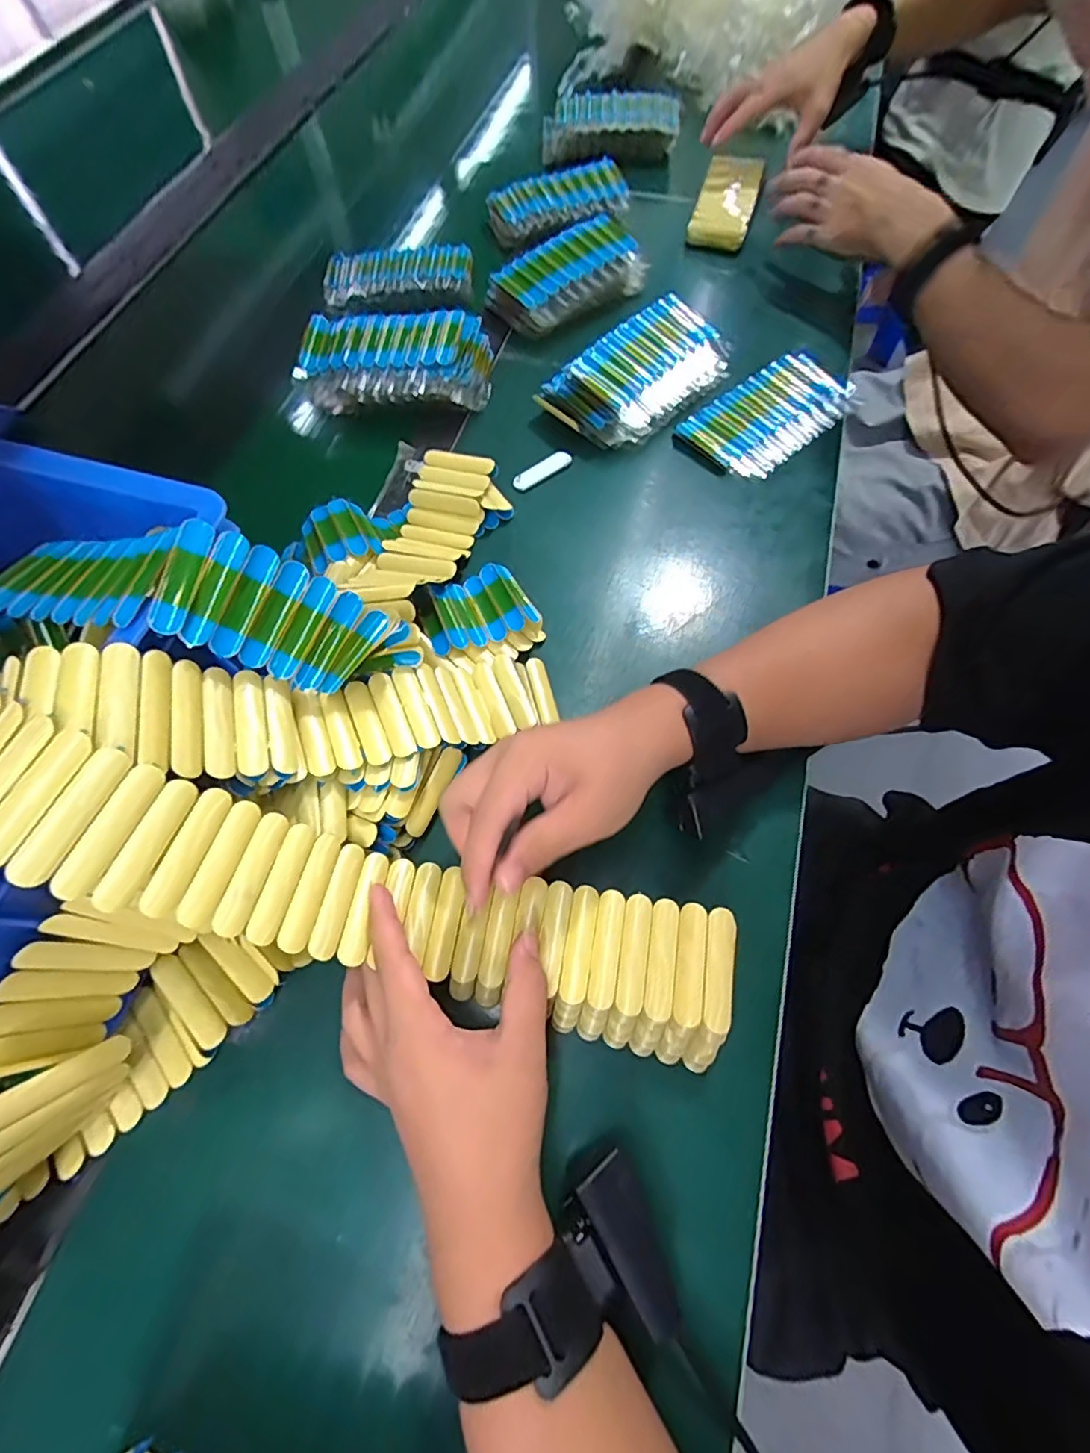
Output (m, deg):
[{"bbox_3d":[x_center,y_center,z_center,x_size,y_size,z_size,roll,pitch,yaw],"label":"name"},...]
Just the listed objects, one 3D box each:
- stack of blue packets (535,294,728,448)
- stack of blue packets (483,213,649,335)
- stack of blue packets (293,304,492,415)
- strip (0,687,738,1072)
[{"bbox_3d":[0.090,-0.331,0.524,0.173,0.047,0.097,-41,71,-15],"label":"stack of blue packets"},{"bbox_3d":[0.026,-0.471,0.588,0.161,0.049,0.092,-36,70,-14],"label":"stack of blue packets"},{"bbox_3d":[-0.143,-0.342,0.528,0.175,0.063,0.089,4,66,3],"label":"stack of blue packets"},{"bbox_3d":[-0.144,0.069,0.296,0.502,0.098,0.081,21,67,-9],"label":"strip"}]

